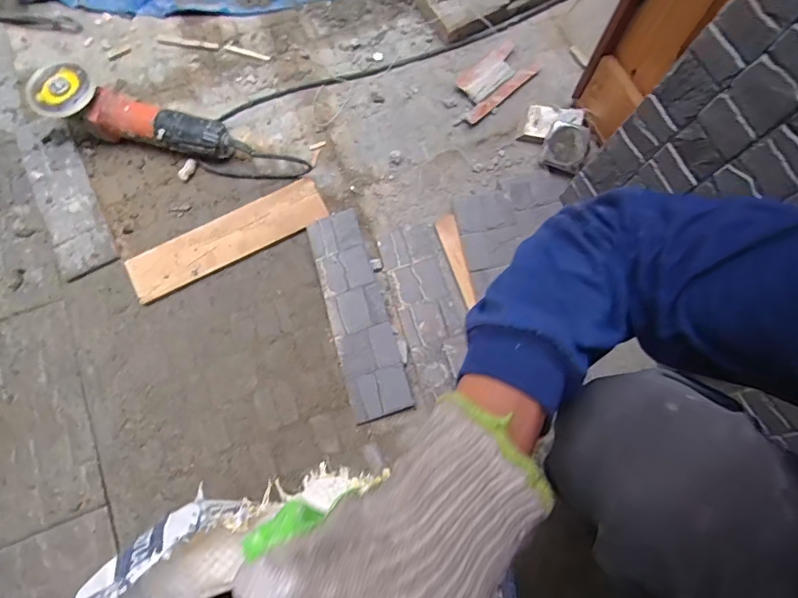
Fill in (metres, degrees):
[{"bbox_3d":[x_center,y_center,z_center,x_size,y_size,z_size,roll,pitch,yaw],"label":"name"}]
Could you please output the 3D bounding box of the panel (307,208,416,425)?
[{"bbox_3d":[-0.058,0.017,0.660,0.081,0.025,0.297,-16,74,-5],"label":"panel"}]

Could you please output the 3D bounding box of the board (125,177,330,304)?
[{"bbox_3d":[-0.252,-0.091,0.697,0.296,0.016,0.072,-28,75,-9],"label":"board"}]

